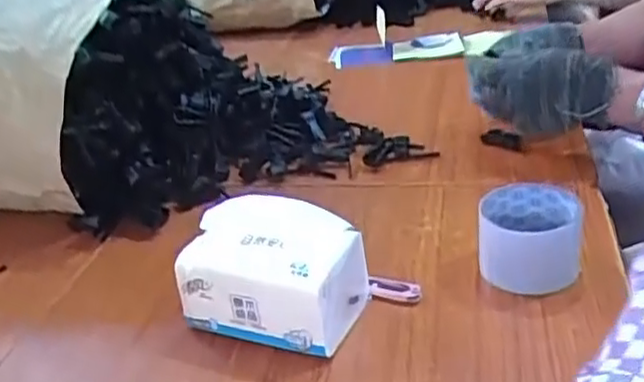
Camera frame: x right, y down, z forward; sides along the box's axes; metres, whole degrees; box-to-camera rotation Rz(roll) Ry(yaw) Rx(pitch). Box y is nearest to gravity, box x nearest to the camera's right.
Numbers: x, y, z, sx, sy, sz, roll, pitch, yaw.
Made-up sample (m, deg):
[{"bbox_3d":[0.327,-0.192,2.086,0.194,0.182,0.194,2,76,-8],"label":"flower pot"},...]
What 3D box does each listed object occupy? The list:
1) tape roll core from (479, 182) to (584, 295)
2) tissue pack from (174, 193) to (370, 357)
[{"bbox_3d":[0.182,0.038,0.594,0.086,0.060,0.077,4,29,19],"label":"tape roll core"},{"bbox_3d":[-0.035,0.066,0.571,0.136,0.092,0.103,7,30,24],"label":"tissue pack"}]

